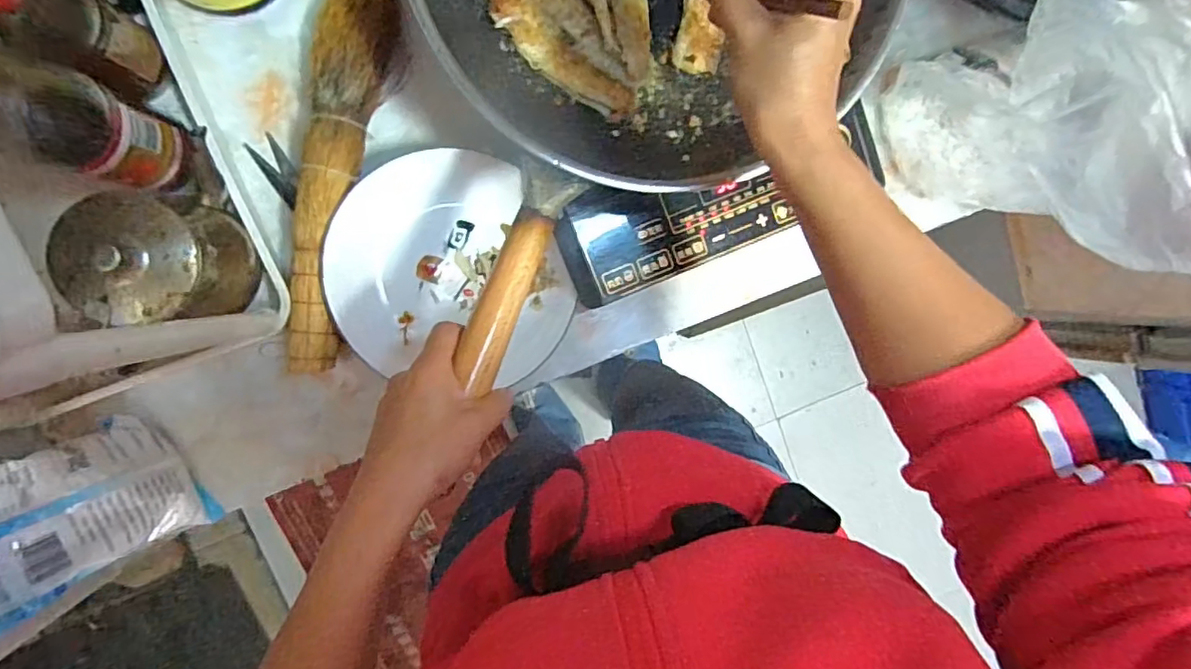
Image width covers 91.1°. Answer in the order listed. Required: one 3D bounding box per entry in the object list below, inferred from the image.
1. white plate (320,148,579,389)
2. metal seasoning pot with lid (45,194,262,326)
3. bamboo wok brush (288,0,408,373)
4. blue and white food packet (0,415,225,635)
[{"bbox_3d":[-0.113,-0.051,0.467,0.179,0.043,0.185,-1,95,-9],"label":"white plate"},{"bbox_3d":[-0.290,-0.049,0.392,0.085,0.087,0.077,-5,95,-8],"label":"metal seasoning pot with lid"},{"bbox_3d":[-0.200,-0.121,0.447,0.055,0.034,0.295,13,92,-9],"label":"bamboo wok brush"},{"bbox_3d":[-0.367,0.119,0.408,0.026,0.161,0.112,-19,95,30],"label":"blue and white food packet"}]

